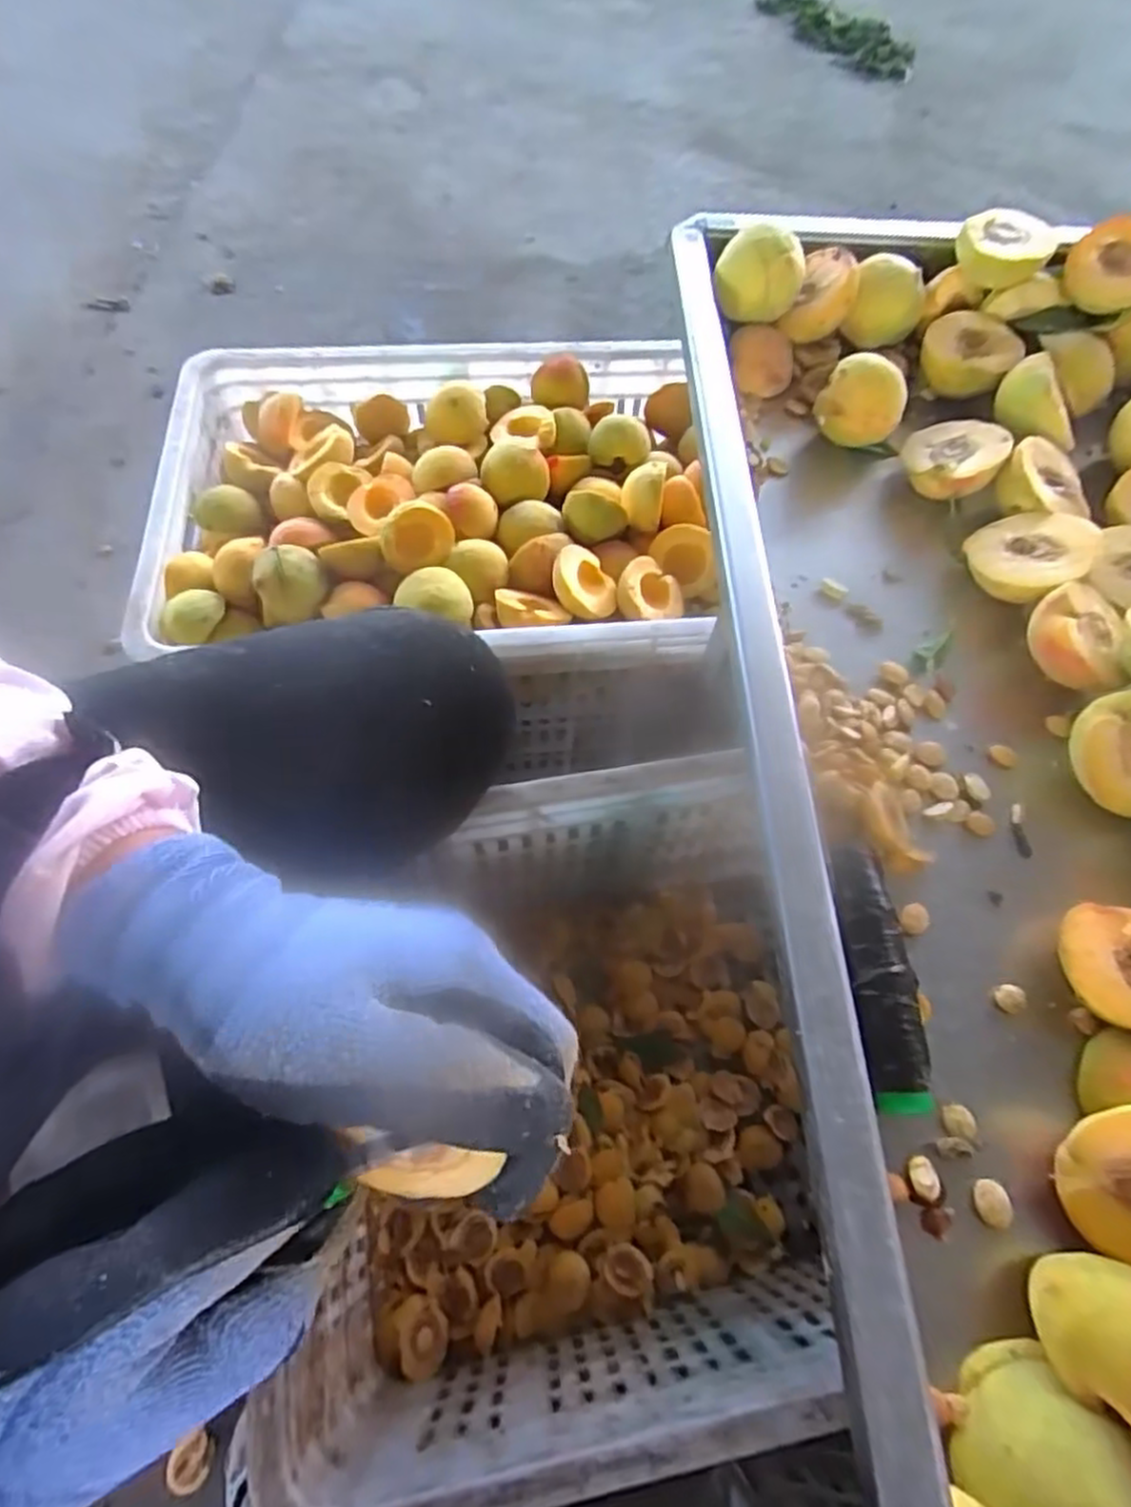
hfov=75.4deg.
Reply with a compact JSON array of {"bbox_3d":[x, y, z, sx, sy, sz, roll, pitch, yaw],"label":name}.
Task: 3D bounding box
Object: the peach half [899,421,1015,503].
[{"bbox_3d":[0.243,-0.184,0.458,0.057,0.022,0.057,-17,53,14],"label":"peach half"}]

